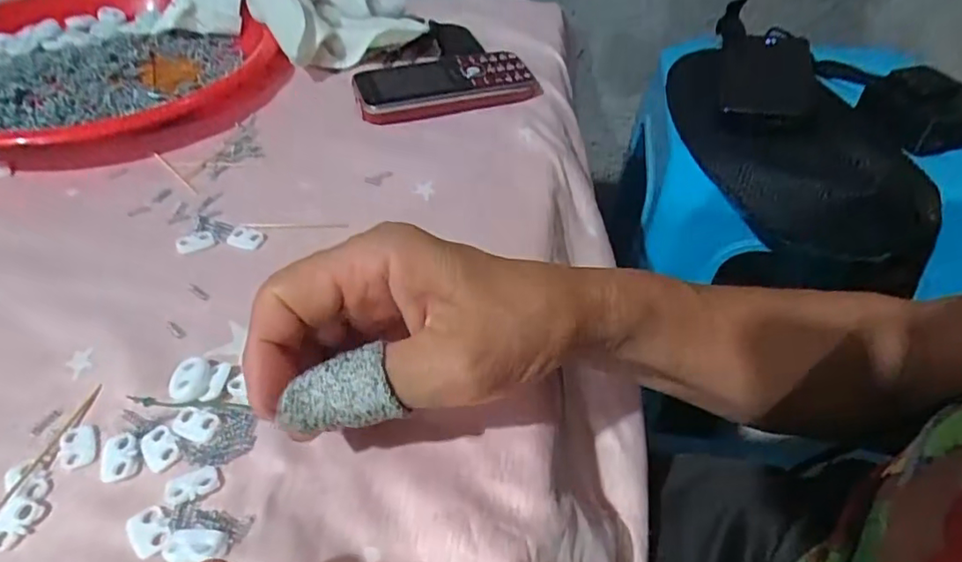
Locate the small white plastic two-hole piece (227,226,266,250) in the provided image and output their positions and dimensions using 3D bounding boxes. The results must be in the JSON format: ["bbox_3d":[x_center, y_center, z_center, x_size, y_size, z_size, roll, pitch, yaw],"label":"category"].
[{"bbox_3d":[-0.125,-0.023,0.318,0.020,0.004,0.013,19,48,16],"label":"small white plastic two-hole piece"}]

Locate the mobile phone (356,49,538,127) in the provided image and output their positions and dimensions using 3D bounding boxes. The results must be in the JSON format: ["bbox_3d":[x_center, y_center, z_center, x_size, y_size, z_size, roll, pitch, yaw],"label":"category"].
[{"bbox_3d":[-0.025,-0.138,0.418,0.124,0.016,0.055,-15,48,-15],"label":"mobile phone"}]

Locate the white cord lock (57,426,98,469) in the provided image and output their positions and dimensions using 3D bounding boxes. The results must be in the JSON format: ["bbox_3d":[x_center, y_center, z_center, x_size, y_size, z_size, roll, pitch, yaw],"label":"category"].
[{"bbox_3d":[-0.159,0.064,0.235,0.013,0.004,0.018,-14,48,-15],"label":"white cord lock"}]

